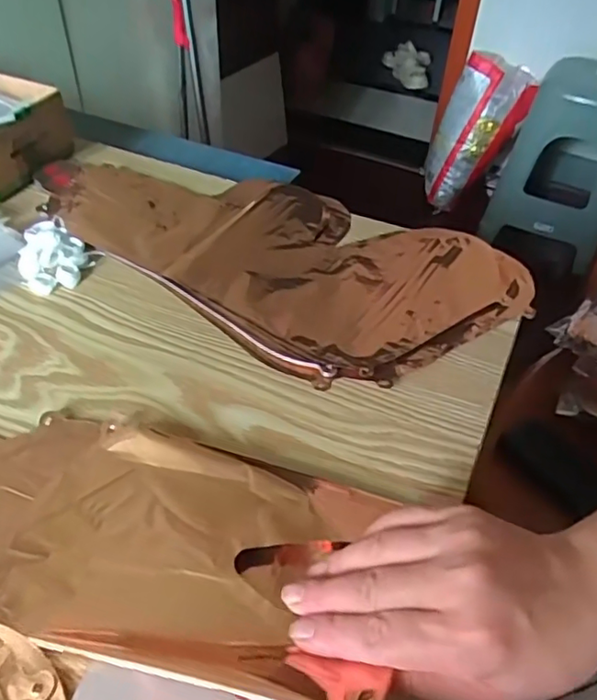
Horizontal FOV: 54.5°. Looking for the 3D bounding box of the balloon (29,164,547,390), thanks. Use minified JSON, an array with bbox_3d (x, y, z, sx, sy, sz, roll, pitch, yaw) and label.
[{"bbox_3d":[-0.028,-0.108,0.541,0.430,0.012,0.231,32,52,26],"label":"balloon"}]

